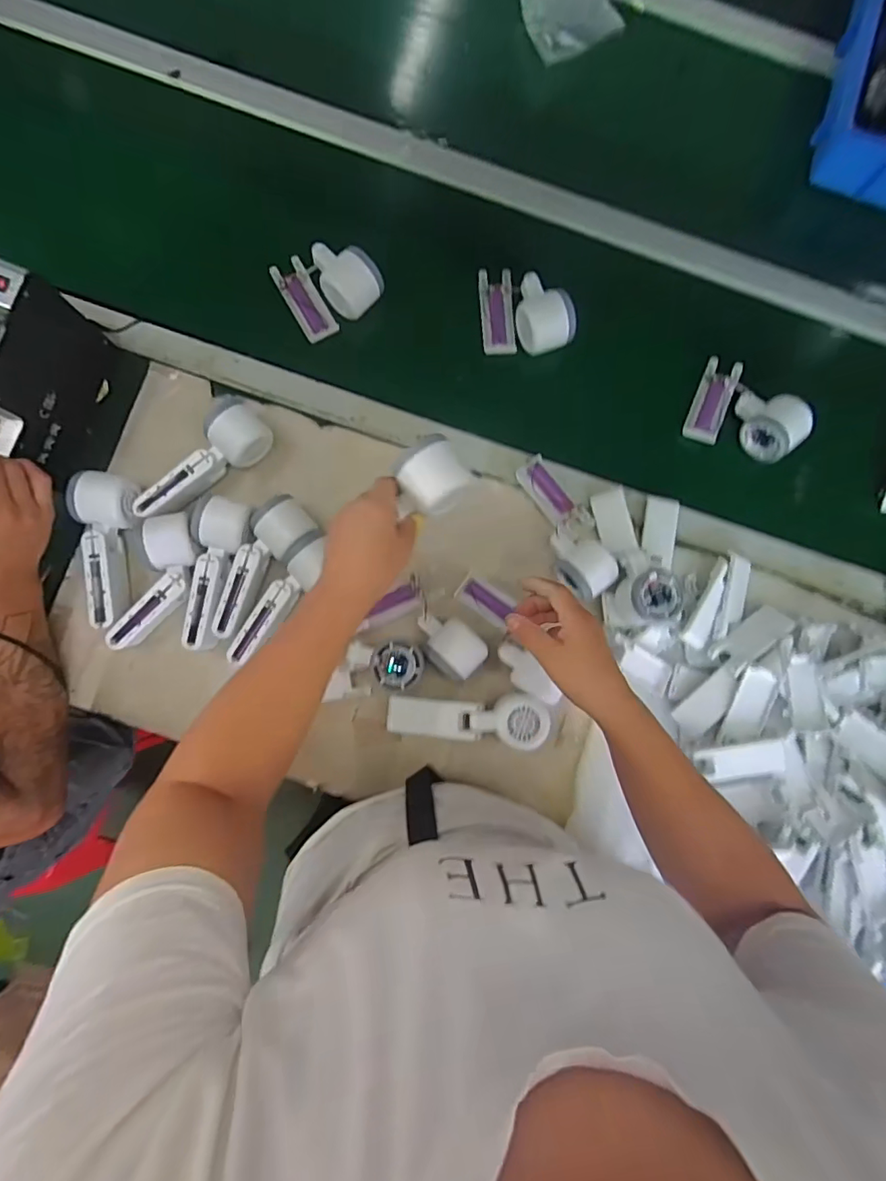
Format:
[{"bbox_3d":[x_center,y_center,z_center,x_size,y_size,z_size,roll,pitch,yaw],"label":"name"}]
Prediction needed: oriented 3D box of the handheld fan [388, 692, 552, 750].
[{"bbox_3d":[0.027,0.137,0.570,0.174,0.038,0.057,5,84,-3],"label":"handheld fan"}]

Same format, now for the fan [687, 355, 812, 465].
[{"bbox_3d":[0.372,-0.219,0.624,0.118,0.055,0.103,23,83,-1],"label":"fan"}]

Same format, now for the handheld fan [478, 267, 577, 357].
[{"bbox_3d":[0.099,-0.343,0.620,0.097,0.056,0.114,-5,84,-4],"label":"handheld fan"}]

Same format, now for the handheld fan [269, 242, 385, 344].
[{"bbox_3d":[-0.136,-0.368,0.611,0.106,0.051,0.098,-29,86,-6],"label":"handheld fan"}]

